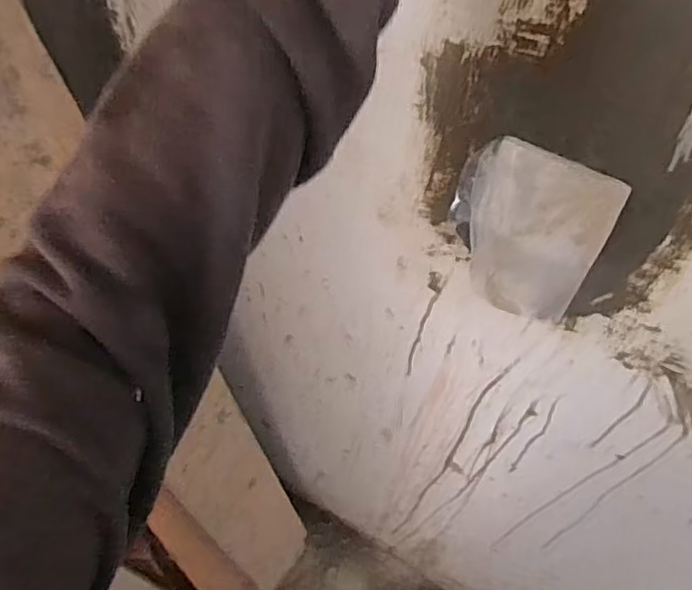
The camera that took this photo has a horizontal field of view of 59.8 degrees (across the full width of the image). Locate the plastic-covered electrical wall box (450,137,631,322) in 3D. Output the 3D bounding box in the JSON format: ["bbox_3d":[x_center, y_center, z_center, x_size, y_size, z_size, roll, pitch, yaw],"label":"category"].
[{"bbox_3d":[0.125,-0.045,0.435,0.110,0.084,0.091,22,58,10],"label":"plastic-covered electrical wall box"}]

